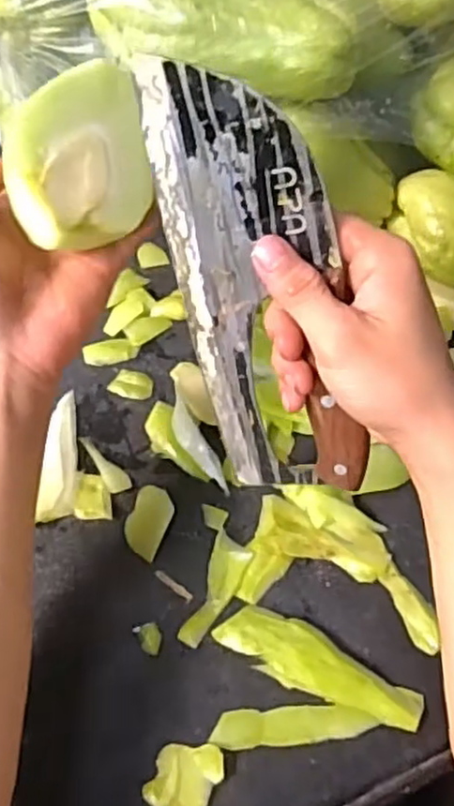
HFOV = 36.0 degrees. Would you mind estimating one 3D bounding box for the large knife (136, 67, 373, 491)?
[{"bbox_3d":[0.014,-0.049,0.343,0.085,0.221,0.012,-1,32,26],"label":"large knife"}]

